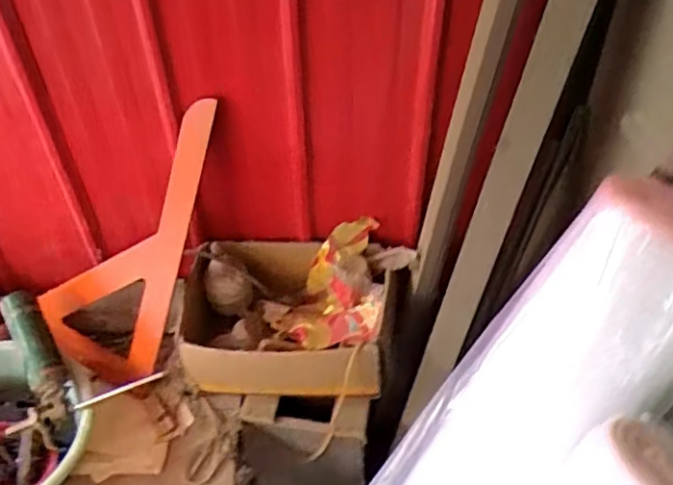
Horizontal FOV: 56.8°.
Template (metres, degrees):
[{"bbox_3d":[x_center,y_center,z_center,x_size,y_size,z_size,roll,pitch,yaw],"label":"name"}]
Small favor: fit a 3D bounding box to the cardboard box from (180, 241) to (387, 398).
[{"bbox_3d":[-0.118,0.160,1.263,0.421,0.223,0.283,4,45,5],"label":"cardboard box"}]

